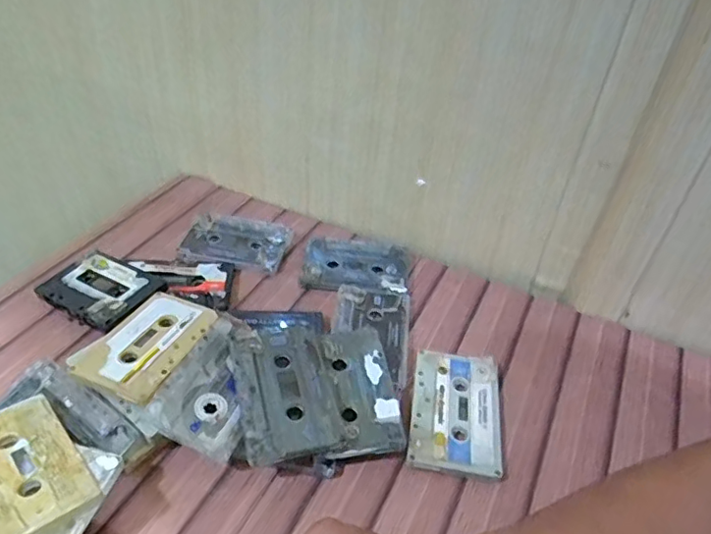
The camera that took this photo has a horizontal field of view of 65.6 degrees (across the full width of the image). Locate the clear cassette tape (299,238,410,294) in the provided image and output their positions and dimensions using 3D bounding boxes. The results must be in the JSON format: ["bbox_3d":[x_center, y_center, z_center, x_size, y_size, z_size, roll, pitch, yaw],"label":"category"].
[{"bbox_3d":[0.000,-0.005,0.520,0.096,0.006,0.068,6,41,2],"label":"clear cassette tape"}]

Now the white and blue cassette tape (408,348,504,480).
[{"bbox_3d":[0.075,0.105,0.406,0.063,0.010,0.100,8,41,4],"label":"white and blue cassette tape"}]

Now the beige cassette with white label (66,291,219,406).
[{"bbox_3d":[-0.154,0.053,0.411,0.074,0.009,0.104,14,35,17],"label":"beige cassette with white label"}]

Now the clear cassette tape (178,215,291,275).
[{"bbox_3d":[-0.116,-0.025,0.538,0.098,0.010,0.067,9,41,5],"label":"clear cassette tape"}]

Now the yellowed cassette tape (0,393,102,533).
[{"bbox_3d":[-0.197,0.114,0.318,0.063,0.017,0.100,-30,52,-33],"label":"yellowed cassette tape"}]

